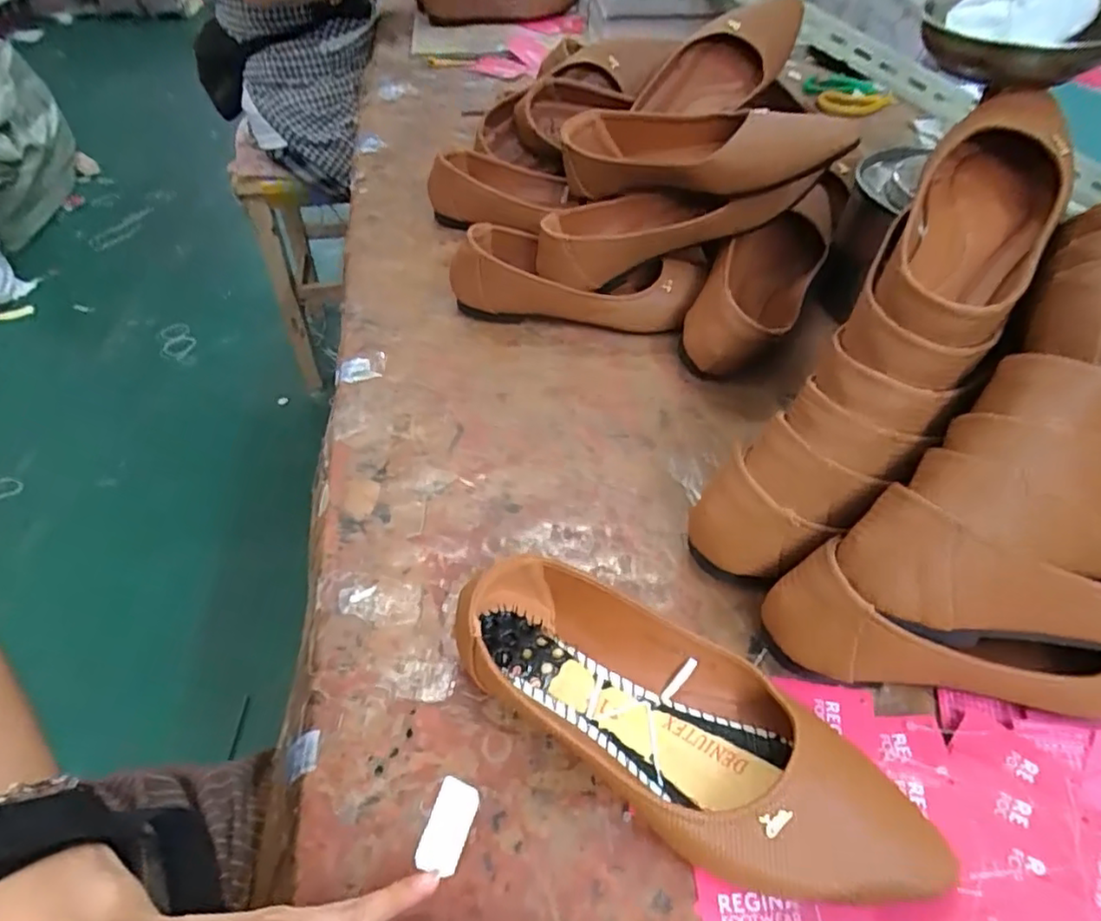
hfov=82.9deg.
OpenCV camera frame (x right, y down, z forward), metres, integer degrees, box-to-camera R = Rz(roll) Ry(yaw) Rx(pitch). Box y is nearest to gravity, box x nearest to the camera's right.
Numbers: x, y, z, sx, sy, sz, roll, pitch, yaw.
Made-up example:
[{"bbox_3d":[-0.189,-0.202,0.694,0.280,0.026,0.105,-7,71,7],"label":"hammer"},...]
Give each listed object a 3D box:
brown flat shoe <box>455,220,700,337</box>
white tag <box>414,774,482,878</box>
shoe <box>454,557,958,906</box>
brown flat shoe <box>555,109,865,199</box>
[{"bbox_3d":[0.020,-0.163,0.558,0.217,0.067,0.080,11,51,10],"label":"brown flat shoe"},{"bbox_3d":[-0.050,0.175,0.303,0.020,0.004,0.043,12,51,10],"label":"white tag"},{"bbox_3d":[0.060,0.128,0.309,0.249,0.056,0.093,29,56,22],"label":"shoe"},{"bbox_3d":[0.117,-0.255,0.520,0.087,0.059,0.262,-38,43,-27],"label":"brown flat shoe"}]

